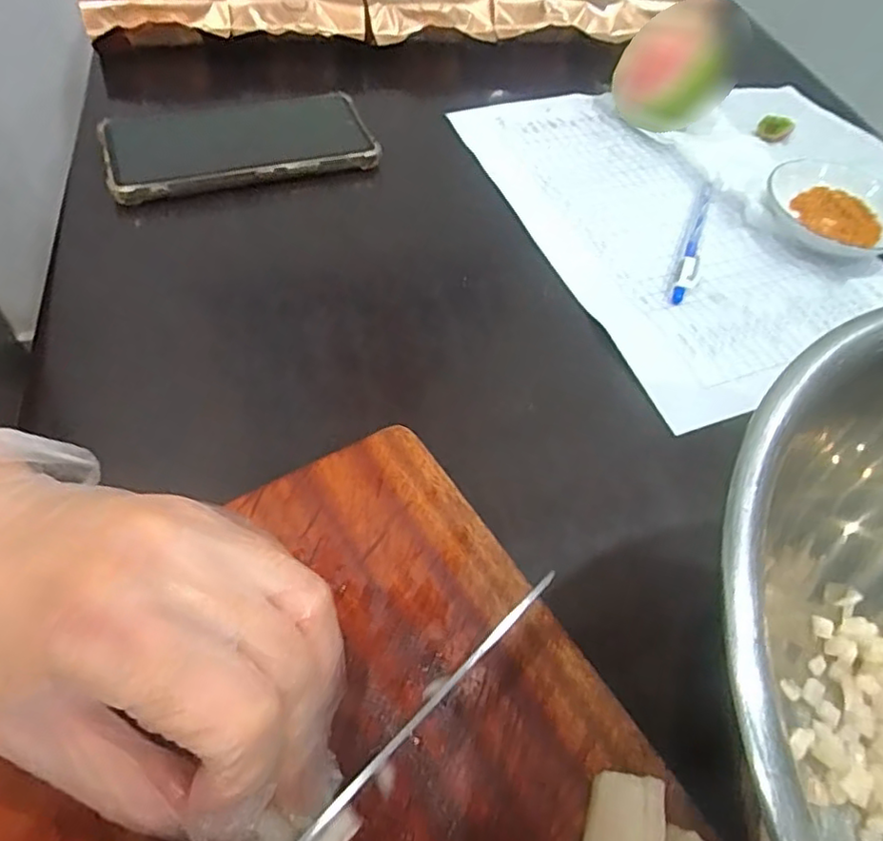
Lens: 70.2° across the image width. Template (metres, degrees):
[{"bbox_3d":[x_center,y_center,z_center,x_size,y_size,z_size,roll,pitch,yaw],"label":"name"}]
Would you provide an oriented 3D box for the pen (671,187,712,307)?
[{"bbox_3d":[0.156,-0.110,0.383,0.011,0.009,0.115,22,55,10],"label":"pen"}]

